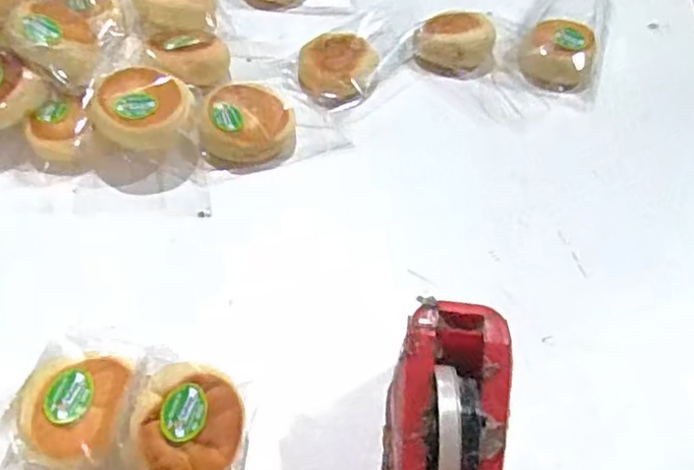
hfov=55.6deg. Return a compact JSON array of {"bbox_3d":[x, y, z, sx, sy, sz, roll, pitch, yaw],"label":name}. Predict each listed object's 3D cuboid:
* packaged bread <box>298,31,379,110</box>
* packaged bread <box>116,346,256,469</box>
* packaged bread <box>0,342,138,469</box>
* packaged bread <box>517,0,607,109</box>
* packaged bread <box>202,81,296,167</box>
[{"bbox_3d":[-0.010,-0.177,0.710,0.083,0.040,0.079,2,52,-3],"label":"packaged bread"},{"bbox_3d":[-0.117,0.143,0.465,0.088,0.058,0.123,3,52,-2],"label":"packaged bread"},{"bbox_3d":[-0.199,0.134,0.475,0.088,0.046,0.096,2,52,-3],"label":"packaged bread"},{"bbox_3d":[0.258,-0.247,0.782,0.103,0.048,0.200,14,52,7],"label":"packaged bread"},{"bbox_3d":[-0.098,-0.111,0.656,0.091,0.044,0.084,2,52,-3],"label":"packaged bread"}]

